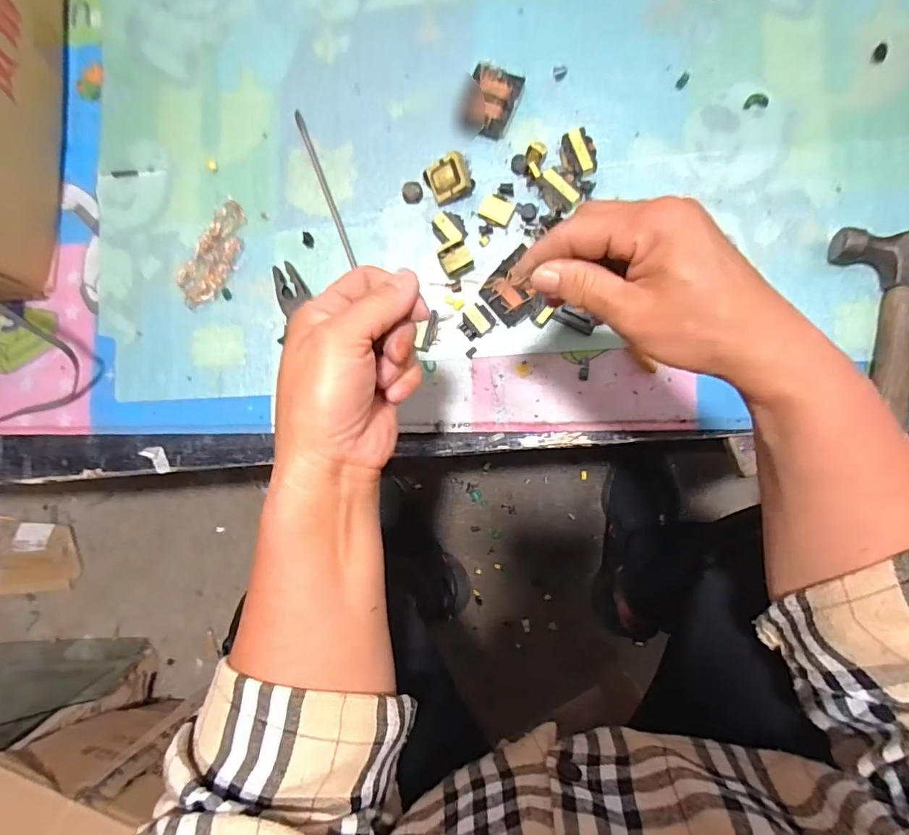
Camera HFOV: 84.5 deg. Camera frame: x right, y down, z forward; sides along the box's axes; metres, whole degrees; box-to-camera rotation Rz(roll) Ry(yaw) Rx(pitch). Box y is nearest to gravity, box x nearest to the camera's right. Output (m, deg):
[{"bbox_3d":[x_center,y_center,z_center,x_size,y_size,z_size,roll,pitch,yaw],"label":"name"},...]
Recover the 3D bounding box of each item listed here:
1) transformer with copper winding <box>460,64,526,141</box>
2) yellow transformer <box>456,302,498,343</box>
[{"bbox_3d":[0.034,-0.306,0.484,0.048,0.014,0.059,23,91,9],"label":"transformer with copper winding"},{"bbox_3d":[0.021,-0.091,0.479,0.032,0.014,0.030,-40,82,5],"label":"yellow transformer"}]

